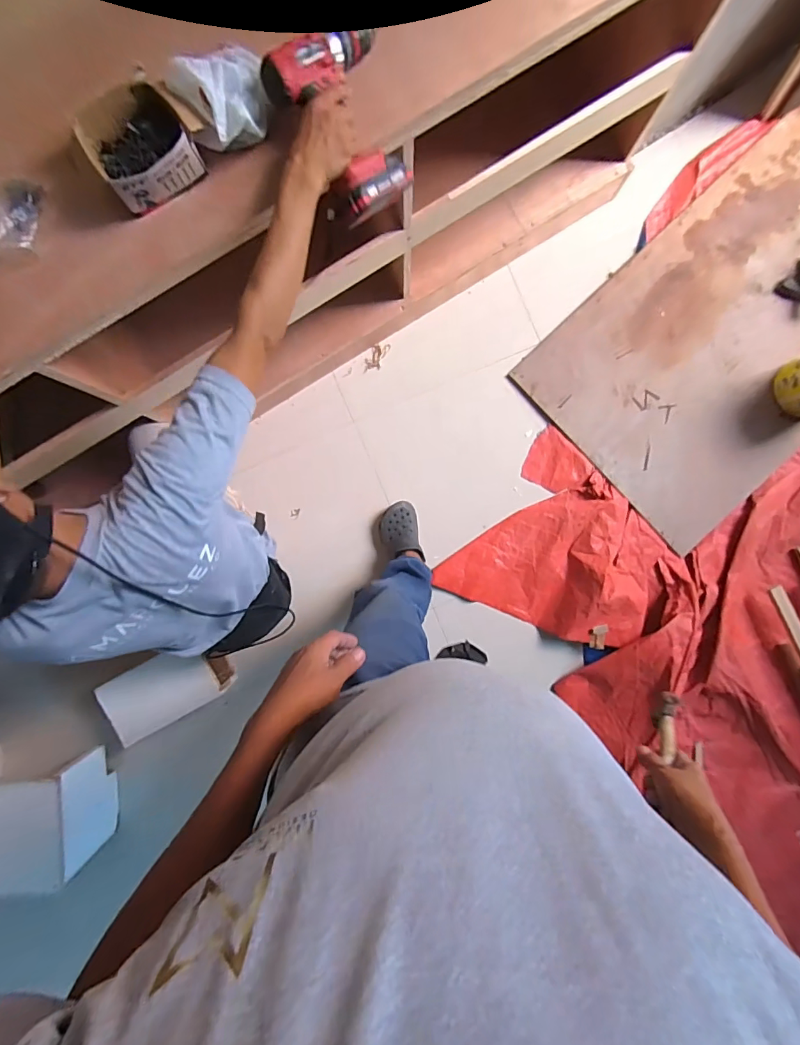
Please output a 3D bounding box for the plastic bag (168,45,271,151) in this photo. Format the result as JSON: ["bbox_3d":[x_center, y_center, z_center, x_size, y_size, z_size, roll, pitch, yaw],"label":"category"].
[{"bbox_3d":[-0.242,-0.595,0.641,0.132,0.072,0.098,-24,90,0],"label":"plastic bag"}]

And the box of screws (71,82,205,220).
[{"bbox_3d":[-0.362,-0.538,0.668,0.152,0.084,0.114,-39,90,0],"label":"box of screws"}]

